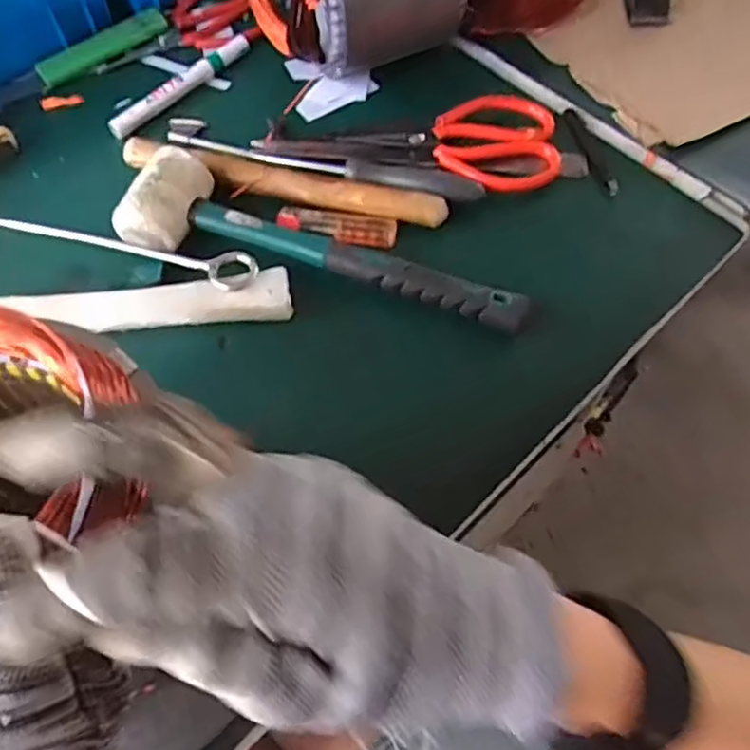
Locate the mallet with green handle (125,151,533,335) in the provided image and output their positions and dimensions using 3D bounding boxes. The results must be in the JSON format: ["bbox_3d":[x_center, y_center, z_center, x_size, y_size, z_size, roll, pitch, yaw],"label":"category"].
[{"bbox_3d":[-0.033,-0.091,0.467,0.281,0.044,0.069,13,62,8],"label":"mallet with green handle"}]

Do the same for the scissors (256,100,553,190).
[{"bbox_3d":[0.029,-0.187,0.528,0.222,0.019,0.076,5,61,4],"label":"scissors"}]

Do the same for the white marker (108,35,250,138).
[{"bbox_3d":[-0.160,-0.242,0.567,0.018,0.016,0.144,36,67,19],"label":"white marker"}]

